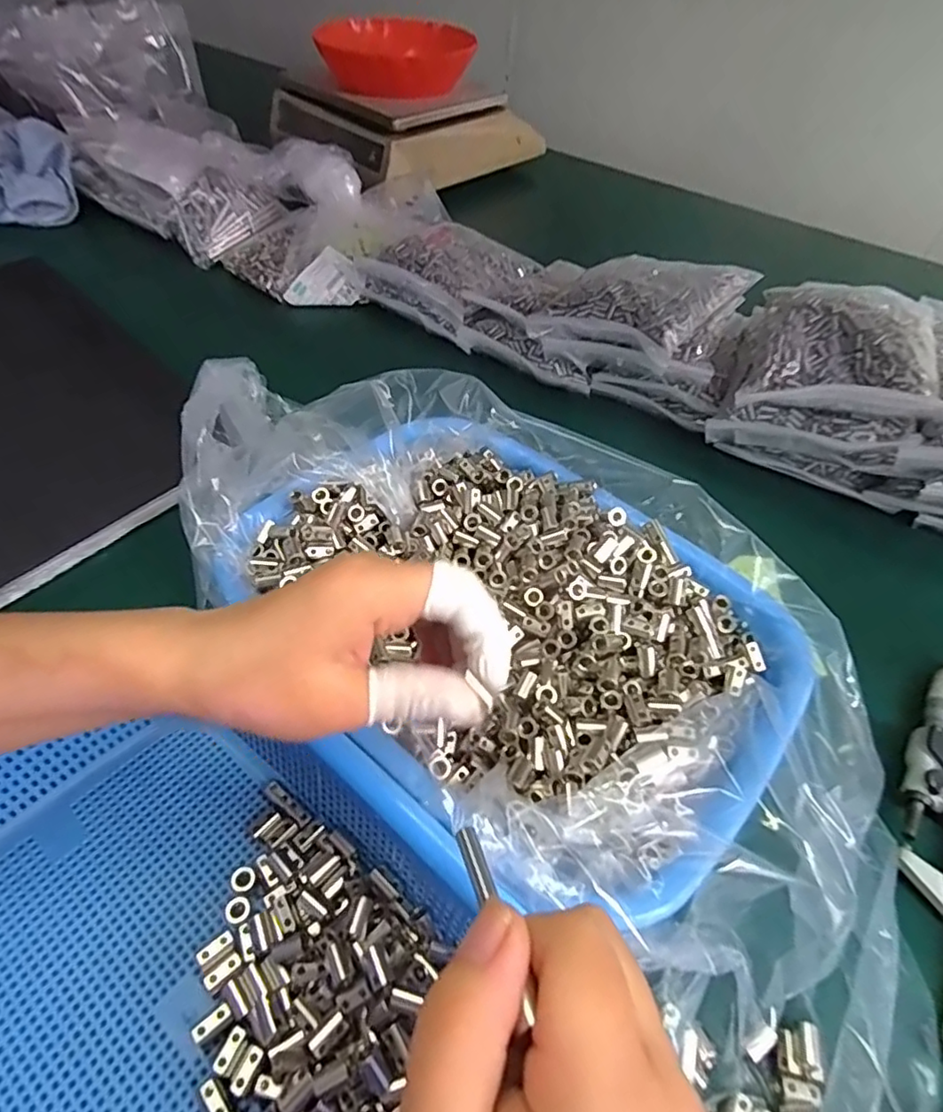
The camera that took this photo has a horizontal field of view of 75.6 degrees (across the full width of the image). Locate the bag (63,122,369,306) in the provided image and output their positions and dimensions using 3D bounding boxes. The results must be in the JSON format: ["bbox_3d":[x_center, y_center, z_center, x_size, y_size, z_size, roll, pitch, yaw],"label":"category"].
[{"bbox_3d":[-0.266,-0.418,0.705,0.398,0.093,0.159,31,54,20],"label":"bag"}]

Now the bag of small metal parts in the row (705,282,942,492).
[{"bbox_3d":[0.293,-0.142,0.501,0.148,0.103,0.146,24,51,15],"label":"bag of small metal parts in the row"}]

